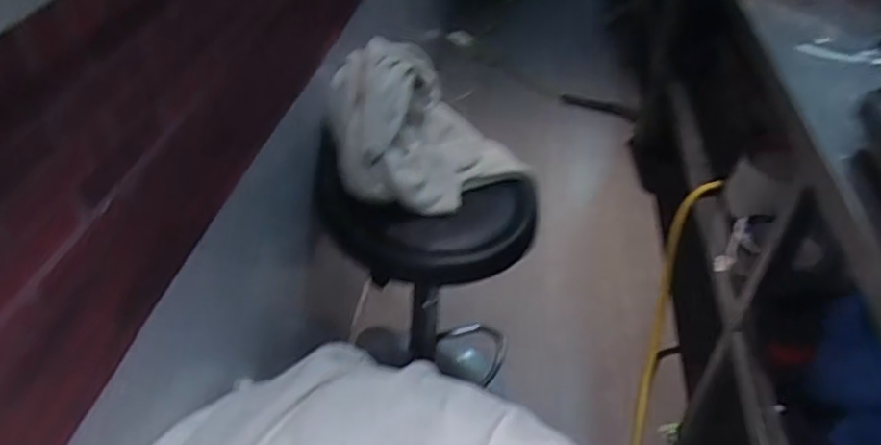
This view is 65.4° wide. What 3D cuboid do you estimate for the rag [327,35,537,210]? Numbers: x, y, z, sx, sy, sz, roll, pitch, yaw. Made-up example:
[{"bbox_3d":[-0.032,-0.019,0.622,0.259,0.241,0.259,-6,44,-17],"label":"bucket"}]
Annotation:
[{"bbox_3d":[-0.017,-0.170,1.183,0.332,0.189,0.251,-4,39,-8],"label":"rag"}]

